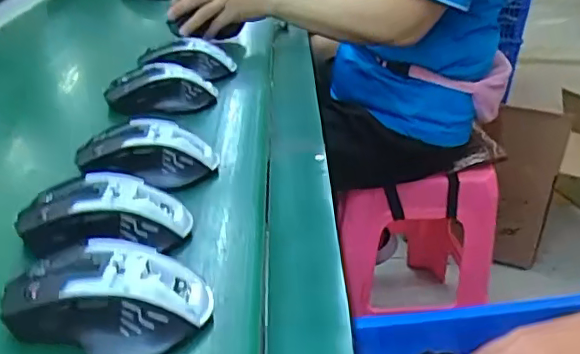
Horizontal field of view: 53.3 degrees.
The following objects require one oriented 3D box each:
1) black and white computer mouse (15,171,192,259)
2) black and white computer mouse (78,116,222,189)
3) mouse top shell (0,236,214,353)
[{"bbox_3d":[-0.130,0.023,0.408,0.113,0.032,0.054,-2,30,-10],"label":"black and white computer mouse"},{"bbox_3d":[-0.122,-0.022,0.492,0.117,0.036,0.065,3,29,-1],"label":"black and white computer mouse"},{"bbox_3d":[-0.103,0.068,0.331,0.111,0.036,0.063,1,29,-4],"label":"mouse top shell"}]

